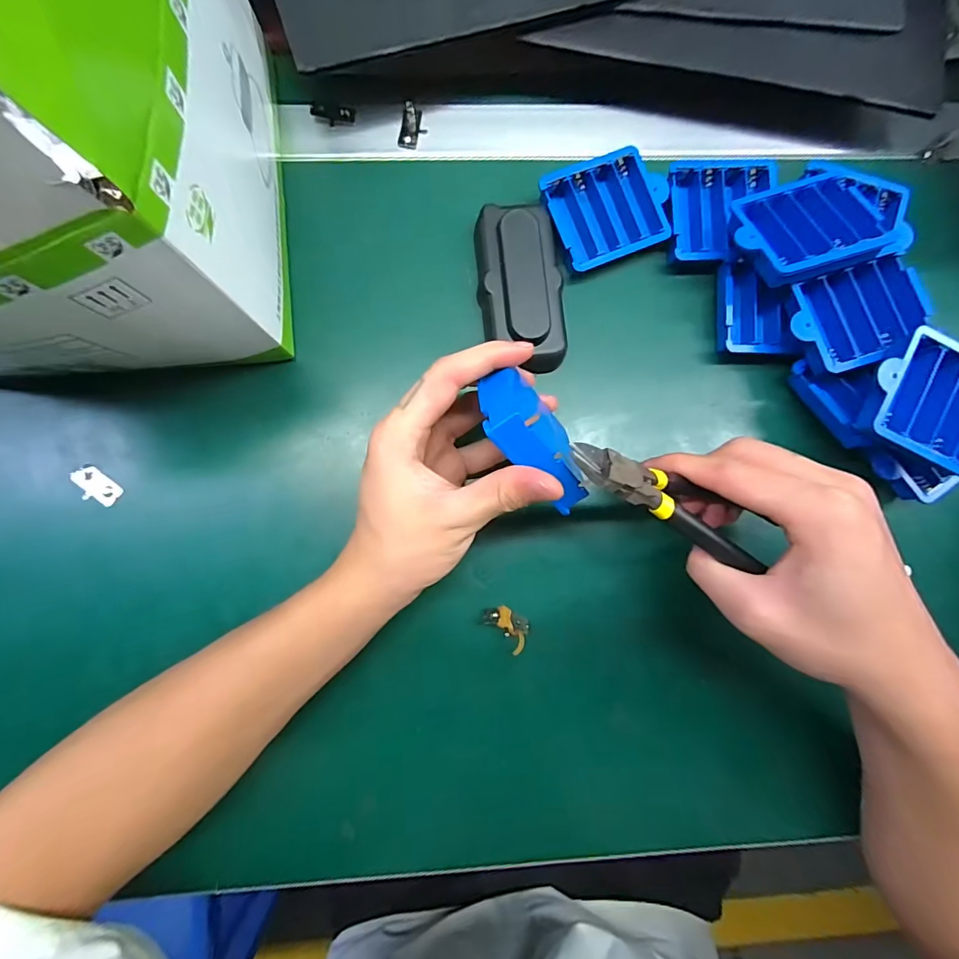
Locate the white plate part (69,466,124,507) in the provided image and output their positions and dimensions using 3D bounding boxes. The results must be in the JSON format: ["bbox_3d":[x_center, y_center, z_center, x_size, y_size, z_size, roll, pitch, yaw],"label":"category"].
[{"bbox_3d":[-0.232,0.004,0.268,0.032,0.005,0.016,37,84,2],"label":"white plate part"}]

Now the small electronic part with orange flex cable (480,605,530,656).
[{"bbox_3d":[0.016,0.087,0.267,0.029,0.014,0.018,38,84,2],"label":"small electronic part with orange flex cable"}]

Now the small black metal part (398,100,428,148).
[{"bbox_3d":[-0.045,-0.236,0.298,0.017,0.008,0.028,8,83,-1],"label":"small black metal part"}]

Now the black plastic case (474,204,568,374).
[{"bbox_3d":[0.026,-0.120,0.281,0.053,0.028,0.098,-3,84,-3],"label":"black plastic case"}]

